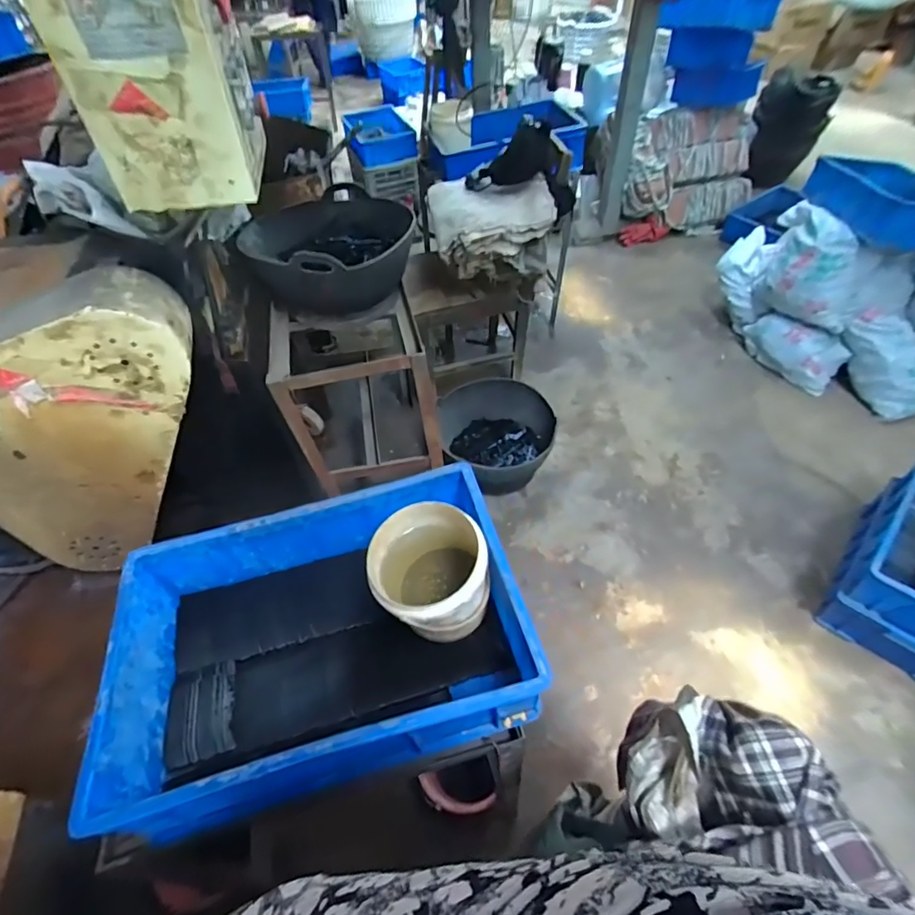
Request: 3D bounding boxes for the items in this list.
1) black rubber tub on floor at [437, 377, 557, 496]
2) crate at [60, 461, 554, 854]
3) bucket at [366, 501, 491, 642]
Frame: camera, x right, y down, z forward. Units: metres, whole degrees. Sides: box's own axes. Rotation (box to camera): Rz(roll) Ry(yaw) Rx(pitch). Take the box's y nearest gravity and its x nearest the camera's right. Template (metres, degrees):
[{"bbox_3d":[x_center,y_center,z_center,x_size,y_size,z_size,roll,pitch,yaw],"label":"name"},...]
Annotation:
[{"bbox_3d":[0.130,-0.105,1.745,0.316,0.201,0.397,-31,55,-22],"label":"black rubber tub on floor"},{"bbox_3d":[-0.181,0.237,0.684,0.505,0.179,0.340,-13,50,-8],"label":"crate"},{"bbox_3d":[-0.034,0.174,0.692,0.151,0.144,0.142,-1,49,2],"label":"bucket"}]

